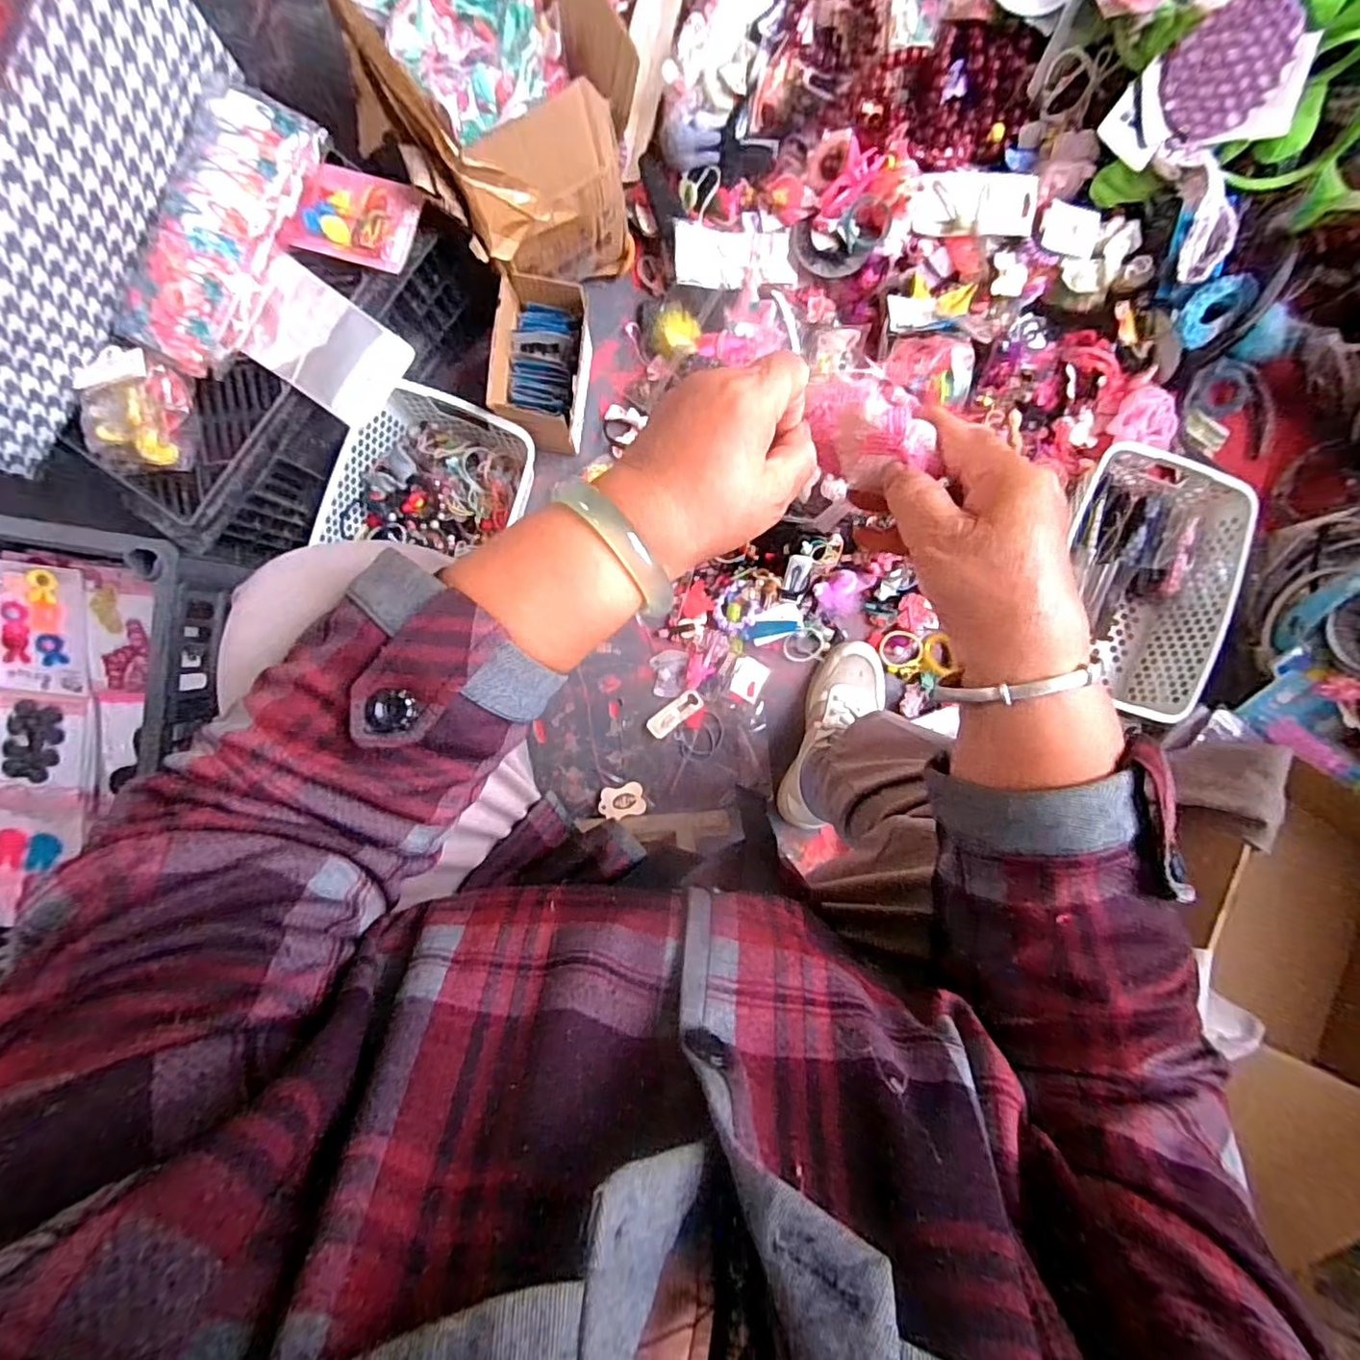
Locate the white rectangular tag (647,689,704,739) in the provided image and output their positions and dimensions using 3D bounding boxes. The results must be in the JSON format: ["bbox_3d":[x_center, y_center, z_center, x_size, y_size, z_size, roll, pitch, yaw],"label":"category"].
[{"bbox_3d":[-0.006,0.042,0.784,0.078,0.005,0.030,-37,95,0],"label":"white rectangular tag"}]

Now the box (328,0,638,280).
[{"bbox_3d":[-0.202,-0.586,0.592,0.201,0.231,0.342,-35,95,0],"label":"box"}]

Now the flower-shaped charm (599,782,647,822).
[{"bbox_3d":[-0.074,0.154,0.780,0.058,0.006,0.043,-11,62,0],"label":"flower-shaped charm"}]

